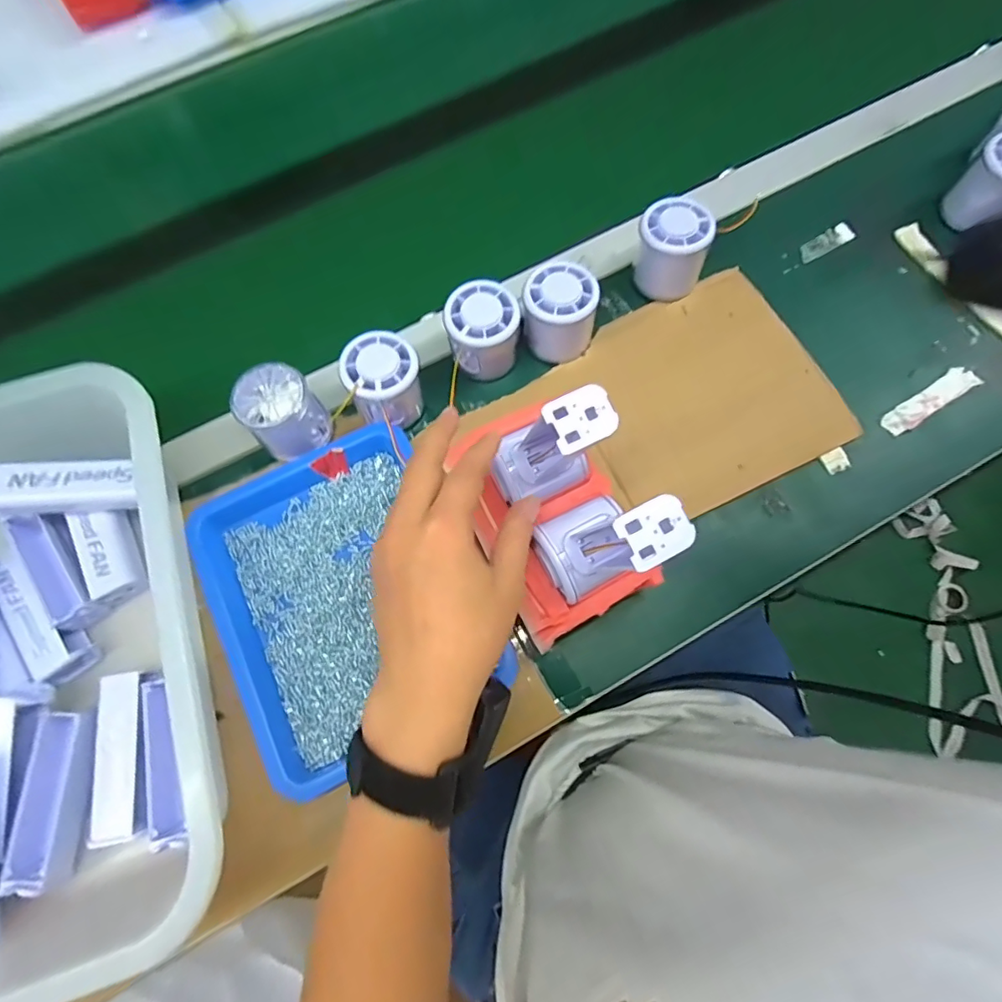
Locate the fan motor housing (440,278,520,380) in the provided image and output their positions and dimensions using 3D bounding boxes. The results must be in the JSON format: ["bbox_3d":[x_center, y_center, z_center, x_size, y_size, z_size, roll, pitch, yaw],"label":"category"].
[{"bbox_3d":[-0.015,-0.136,0.426,0.059,0.052,0.058,-17,78,-3],"label":"fan motor housing"}]

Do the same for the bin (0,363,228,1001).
[{"bbox_3d":[-0.318,0.106,0.337,0.263,0.097,0.365,-19,78,-4],"label":"bin"}]

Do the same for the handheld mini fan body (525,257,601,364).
[{"bbox_3d":[0.047,-0.153,0.425,0.056,0.047,0.060,0,73,1],"label":"handheld mini fan body"}]

